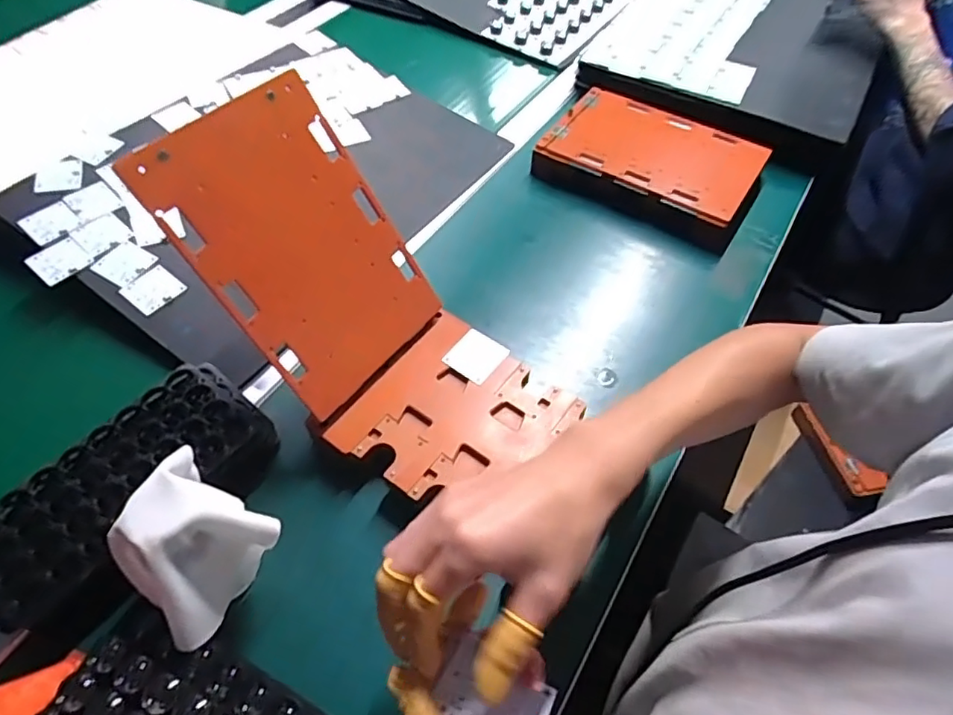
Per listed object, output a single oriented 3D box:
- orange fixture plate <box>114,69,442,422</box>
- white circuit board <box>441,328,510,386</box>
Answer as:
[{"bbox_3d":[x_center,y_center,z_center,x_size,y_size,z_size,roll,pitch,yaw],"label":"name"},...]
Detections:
[{"bbox_3d":[-0.137,-0.088,0.474,0.009,0.233,0.157,3,43,51],"label":"orange fixture plate"},{"bbox_3d":[0.000,-0.002,0.549,0.046,0.004,0.050,32,59,14],"label":"white circuit board"}]

